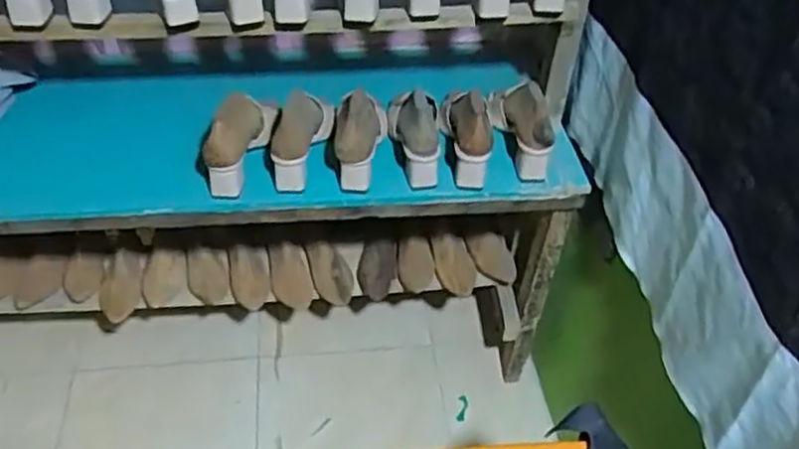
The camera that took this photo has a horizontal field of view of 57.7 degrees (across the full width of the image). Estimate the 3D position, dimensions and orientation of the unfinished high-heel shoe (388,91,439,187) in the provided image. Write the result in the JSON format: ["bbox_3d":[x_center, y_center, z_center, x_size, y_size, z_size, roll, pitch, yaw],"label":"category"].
[{"bbox_3d":[0.024,-0.158,1.174,0.082,0.094,0.183,3,45,-1],"label":"unfinished high-heel shoe"}]

